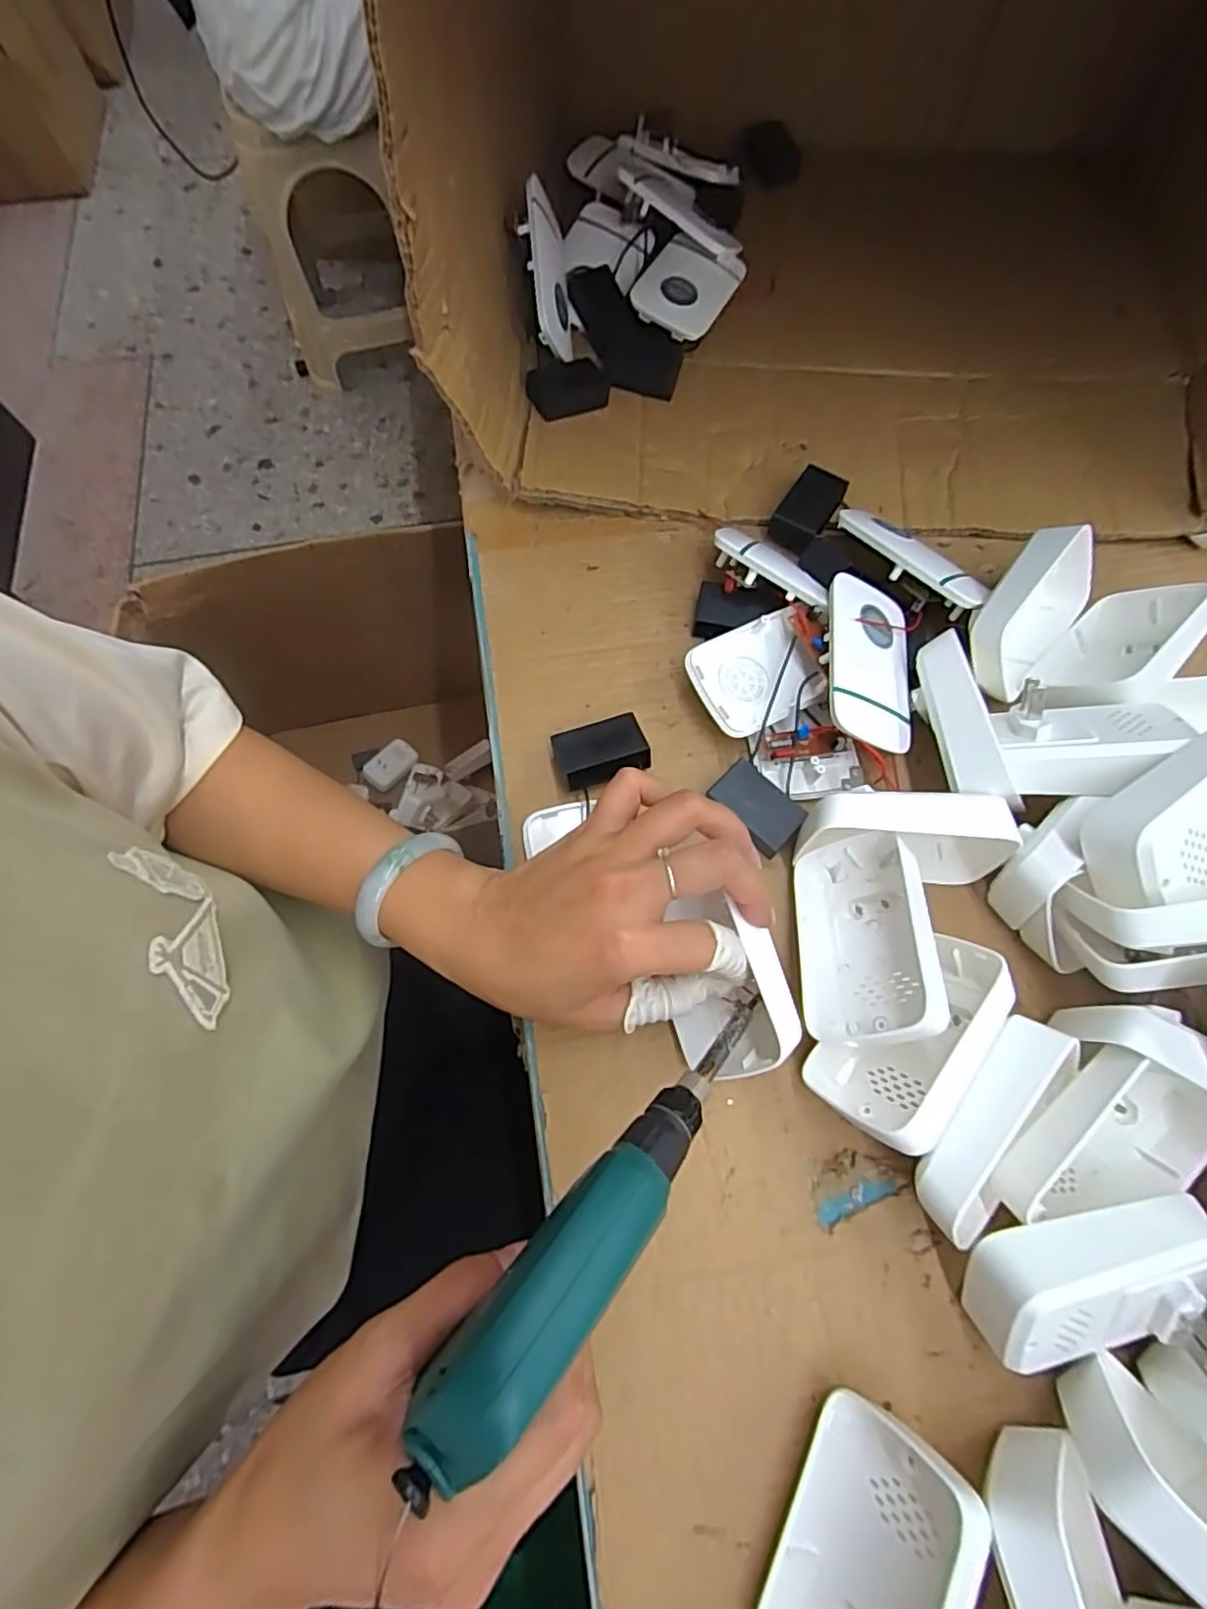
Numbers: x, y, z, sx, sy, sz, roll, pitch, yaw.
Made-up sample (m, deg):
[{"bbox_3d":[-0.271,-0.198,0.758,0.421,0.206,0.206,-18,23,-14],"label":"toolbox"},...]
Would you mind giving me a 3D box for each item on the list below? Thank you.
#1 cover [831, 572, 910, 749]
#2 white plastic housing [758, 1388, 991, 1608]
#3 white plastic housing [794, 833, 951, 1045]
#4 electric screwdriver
[{"bbox_3d":[0.144,-0.076,0.352,0.056,0.011,0.093,17,70,-18],"label":"cover"},{"bbox_3d":[0.093,0.279,0.236,0.025,0.062,0.094,36,74,-28],"label":"white plastic housing"},{"bbox_3d":[0.123,0.065,0.312,0.059,0.022,0.093,-18,54,32],"label":"white plastic housing"},{"bbox_3d":[0.009,0.128,0.226,0.025,0.031,0.179,42,43,14],"label":"electric screwdriver"}]

